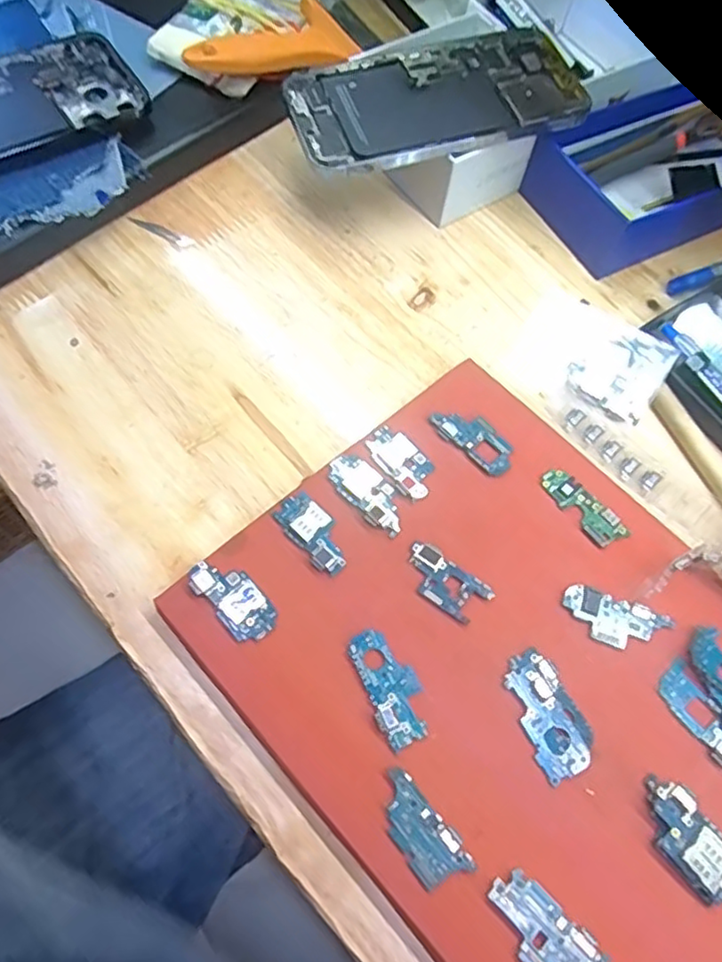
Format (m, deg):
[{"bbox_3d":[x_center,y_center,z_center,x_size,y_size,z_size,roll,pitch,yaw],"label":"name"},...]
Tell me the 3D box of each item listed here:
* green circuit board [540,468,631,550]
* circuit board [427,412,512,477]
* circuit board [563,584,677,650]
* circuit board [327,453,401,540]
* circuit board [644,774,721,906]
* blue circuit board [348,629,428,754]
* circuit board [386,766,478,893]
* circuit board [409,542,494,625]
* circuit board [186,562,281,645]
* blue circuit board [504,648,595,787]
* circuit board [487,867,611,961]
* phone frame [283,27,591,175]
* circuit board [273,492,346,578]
[{"bbox_3d":[0.103,0.011,0.296,0.016,0.004,0.044,-38,73,-19],"label":"green circuit board"},{"bbox_3d":[0.055,-0.022,0.308,0.043,0.004,0.021,41,69,14],"label":"circuit board"},{"bbox_3d":[0.110,0.060,0.274,0.046,0.004,0.020,18,65,4],"label":"circuit board"},{"bbox_3d":[0.004,0.005,0.290,0.020,0.004,0.043,-39,73,-19],"label":"circuit board"},{"bbox_3d":[0.123,0.134,0.239,0.023,0.007,0.042,-37,73,-19],"label":"circuit board"},{"bbox_3d":[0.012,0.081,0.256,0.021,0.004,0.045,-20,68,-13],"label":"blue circuit board"},{"bbox_3d":[0.021,0.128,0.235,0.019,0.004,0.041,-35,72,-18],"label":"circuit board"},{"bbox_3d":[0.036,0.043,0.276,0.038,0.004,0.021,36,68,12],"label":"circuit board"},{"bbox_3d":[-0.053,0.049,0.266,0.020,0.004,0.041,-40,74,-20],"label":"circuit board"},{"bbox_3d":[0.075,0.093,0.256,0.024,0.004,0.047,-21,68,-14],"label":"blue circuit board"},{"bbox_3d":[0.063,0.158,0.224,0.042,0.004,0.022,40,68,14],"label":"circuit board"},{"bbox_3d":[0.041,-0.215,0.358,0.157,0.010,0.082,-17,67,-12],"label":"phone frame"},{"bbox_3d":[-0.020,0.023,0.281,0.019,0.004,0.038,-38,73,-19],"label":"circuit board"}]

